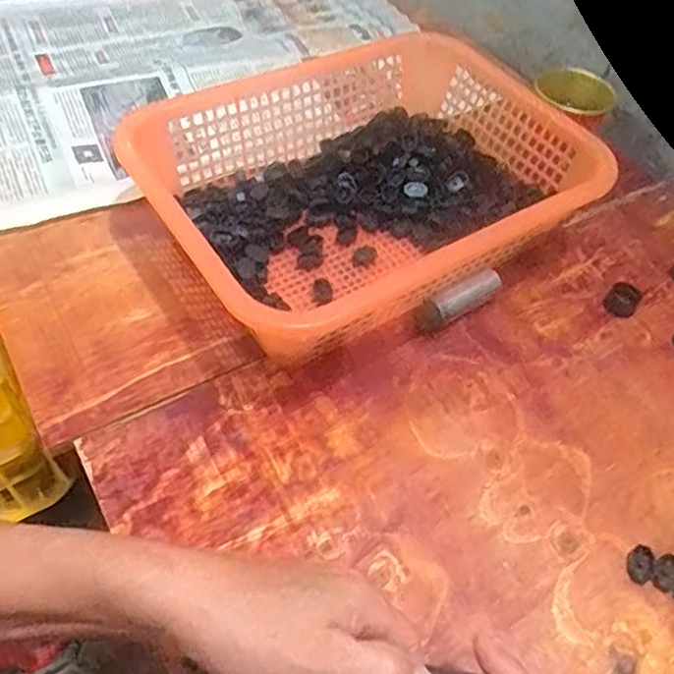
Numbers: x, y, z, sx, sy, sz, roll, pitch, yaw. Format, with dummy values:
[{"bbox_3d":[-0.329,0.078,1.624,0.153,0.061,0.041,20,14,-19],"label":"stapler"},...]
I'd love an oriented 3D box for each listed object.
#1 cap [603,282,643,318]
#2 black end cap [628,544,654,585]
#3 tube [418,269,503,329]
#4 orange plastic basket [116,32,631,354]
[{"bbox_3d":[0.234,-0.029,0.524,0.024,0.020,0.023,3,52,-3],"label":"cap"},{"bbox_3d":[0.185,0.138,0.389,0.014,0.004,0.023,17,53,8],"label":"black end cap"},{"bbox_3d":[0.097,-0.030,0.506,0.075,0.022,0.017,-25,59,-22],"label":"tube"},{"bbox_3d":[0.038,-0.125,0.533,0.351,0.091,0.250,-25,59,-22],"label":"orange plastic basket"}]

